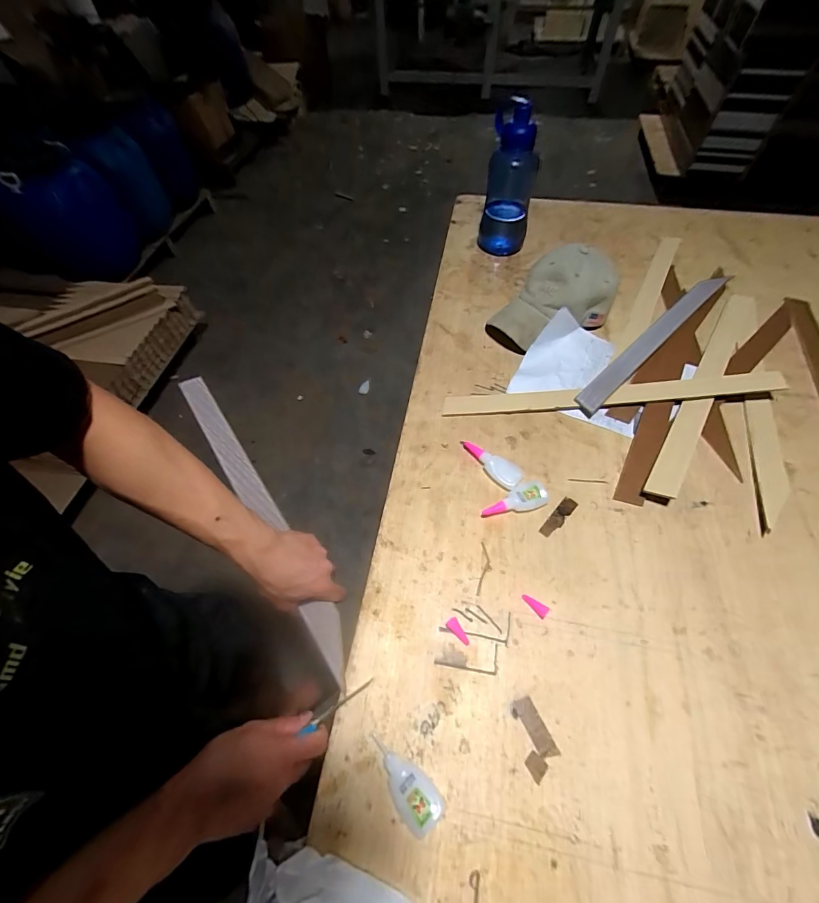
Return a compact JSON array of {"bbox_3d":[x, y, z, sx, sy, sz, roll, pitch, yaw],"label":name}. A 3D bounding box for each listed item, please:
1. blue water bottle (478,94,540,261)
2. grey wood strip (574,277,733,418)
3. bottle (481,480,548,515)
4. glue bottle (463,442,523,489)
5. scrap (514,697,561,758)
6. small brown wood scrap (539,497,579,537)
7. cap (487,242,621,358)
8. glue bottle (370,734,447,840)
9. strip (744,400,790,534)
[{"bbox_3d":[0.215,-0.570,0.833,0.107,0.274,0.098,8,57,8],"label":"blue water bottle"},{"bbox_3d":[0.474,-0.221,0.738,0.490,0.027,0.042,-39,63,-21],"label":"grey wood strip"},{"bbox_3d":[0.157,0.070,0.571,0.102,0.016,0.040,-13,57,-5],"label":"bottle"},{"bbox_3d":[0.129,0.018,0.605,0.039,0.015,0.103,-41,63,-21],"label":"glue bottle"},{"bbox_3d":[0.140,0.306,0.427,0.020,0.004,0.059,-22,62,-15],"label":"scrap"},{"bbox_3d":[0.218,0.096,0.561,0.020,0.004,0.075,38,66,24],"label":"small brown wood scrap"},{"bbox_3d":[0.281,-0.292,0.740,0.234,0.117,0.149,-34,61,-18],"label":"cap"},{"bbox_3d":[-0.004,0.339,0.398,0.042,0.019,0.094,-34,61,-18],"label":"glue bottle"},{"bbox_3d":[0.555,0.013,0.594,0.045,0.007,0.242,14,58,12],"label":"strip"}]

